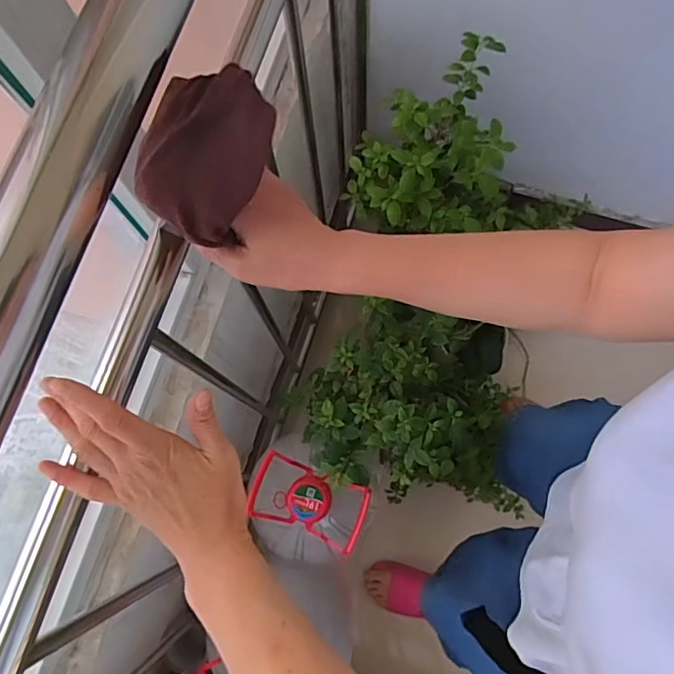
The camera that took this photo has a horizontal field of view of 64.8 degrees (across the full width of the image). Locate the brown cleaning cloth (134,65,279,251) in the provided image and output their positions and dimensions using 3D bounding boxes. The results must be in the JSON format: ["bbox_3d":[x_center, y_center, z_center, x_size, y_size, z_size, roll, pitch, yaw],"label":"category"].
[{"bbox_3d":[-0.089,-0.123,0.351,0.093,0.041,0.108,5,76,2],"label":"brown cleaning cloth"}]

